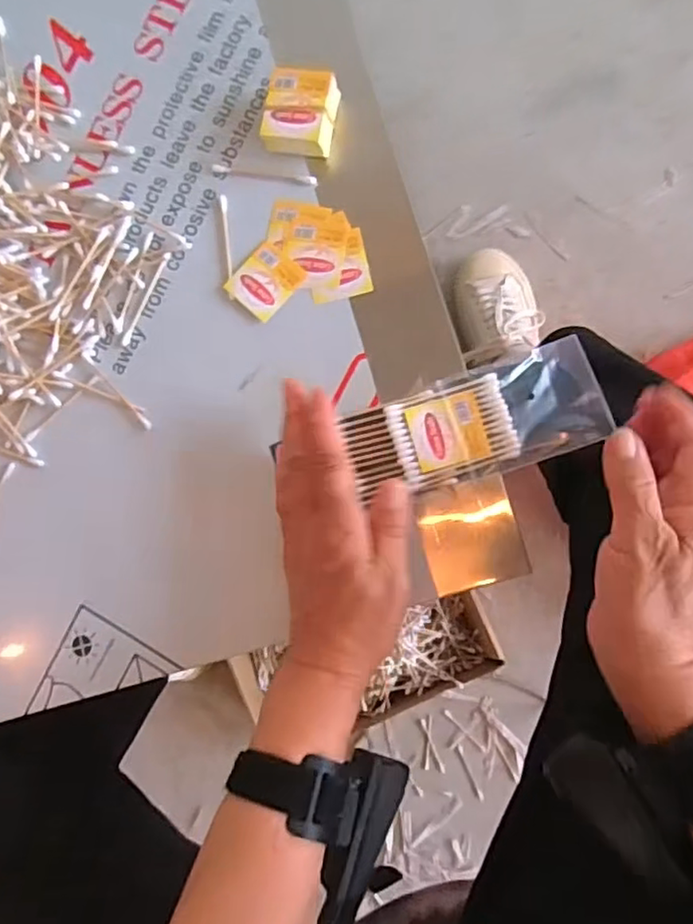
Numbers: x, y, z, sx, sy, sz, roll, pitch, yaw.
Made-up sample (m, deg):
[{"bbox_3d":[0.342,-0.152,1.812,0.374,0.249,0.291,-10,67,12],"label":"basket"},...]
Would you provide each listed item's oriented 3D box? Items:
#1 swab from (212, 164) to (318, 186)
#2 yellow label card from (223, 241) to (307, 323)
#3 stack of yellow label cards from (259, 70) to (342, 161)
[{"bbox_3d":[-0.055,-0.192,0.409,0.073,0.004,0.006,12,88,8],"label":"swab"},{"bbox_3d":[-0.054,-0.119,0.405,0.037,0.004,0.043,42,92,8],"label":"yellow label card"},{"bbox_3d":[-0.029,-0.221,0.397,0.042,0.026,0.051,10,88,8],"label":"stack of yellow label cards"}]

